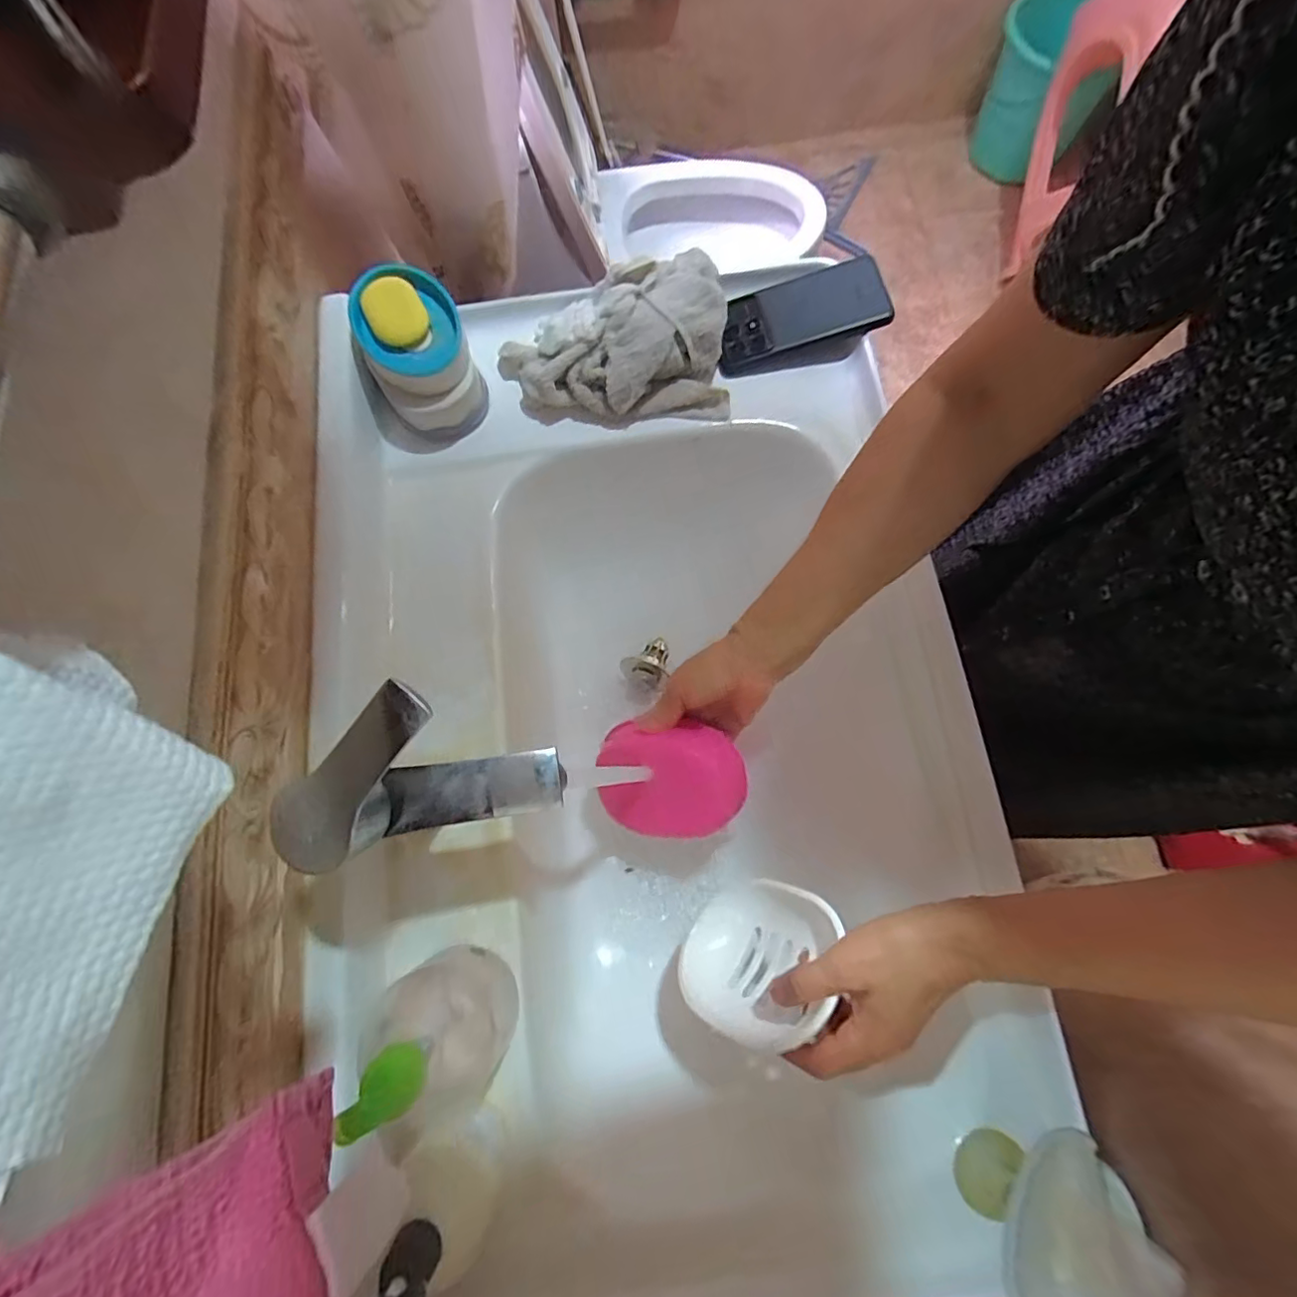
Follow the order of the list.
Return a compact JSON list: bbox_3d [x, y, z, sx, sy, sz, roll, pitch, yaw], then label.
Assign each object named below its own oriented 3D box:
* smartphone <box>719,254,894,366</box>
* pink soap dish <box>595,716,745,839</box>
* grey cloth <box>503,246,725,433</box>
[{"bbox_3d":[0.145,-0.324,0.533,0.154,0.011,0.079,-11,76,9],"label":"smartphone"},{"bbox_3d":[0.019,0.114,0.487,0.122,0.045,0.097,3,76,2],"label":"pink soap dish"},{"bbox_3d":[-0.035,-0.290,0.520,0.204,0.061,0.149,-6,76,0],"label":"grey cloth"}]

